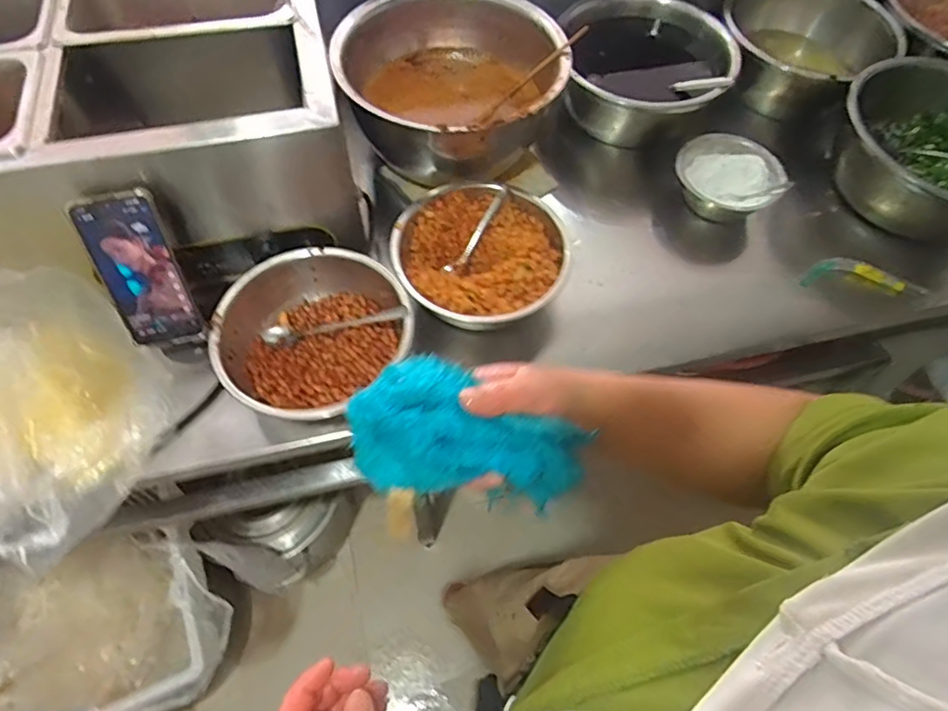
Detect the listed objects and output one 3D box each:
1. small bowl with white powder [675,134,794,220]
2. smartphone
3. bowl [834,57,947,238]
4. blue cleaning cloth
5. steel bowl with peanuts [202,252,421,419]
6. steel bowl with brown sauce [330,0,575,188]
[{"bbox_3d":[0.359,-0.252,0.799,0.145,0.066,0.118,36,66,15],"label":"small bowl with white powder"},{"bbox_3d":[-0.349,-0.085,0.591,0.080,0.170,0.009,-14,34,-9],"label":"smartphone"},{"bbox_3d":[0.638,-0.279,0.779,0.269,0.138,0.250,28,65,12],"label":"bowl"},{"bbox_3d":[-0.002,0.052,0.360,0.150,0.050,0.073,18,61,-17],"label":"blue cleaning cloth"},{"bbox_3d":[-0.191,-0.030,0.660,0.209,0.085,0.201,1,62,-2],"label":"steel bowl with peanuts"},{"bbox_3d":[-0.029,-0.375,0.792,0.299,0.137,0.286,1,62,-2],"label":"steel bowl with brown sauce"}]

